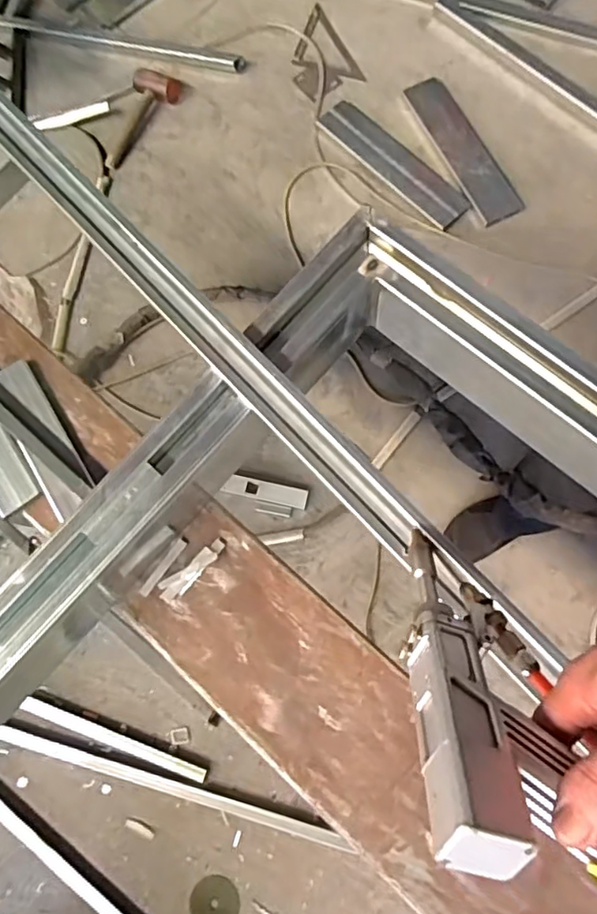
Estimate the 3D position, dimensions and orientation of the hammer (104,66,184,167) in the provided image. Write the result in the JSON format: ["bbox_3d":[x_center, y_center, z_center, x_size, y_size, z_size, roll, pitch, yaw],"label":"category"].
[{"bbox_3d":[-0.405,-0.885,1.548,0.131,0.050,0.290,15,77,8],"label":"hammer"}]

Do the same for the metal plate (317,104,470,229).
[{"bbox_3d":[0.236,-0.740,1.480,0.101,0.021,0.444,-43,77,-7],"label":"metal plate"}]

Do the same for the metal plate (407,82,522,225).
[{"bbox_3d":[0.403,-0.775,1.481,0.099,0.013,0.462,-22,70,0],"label":"metal plate"}]

